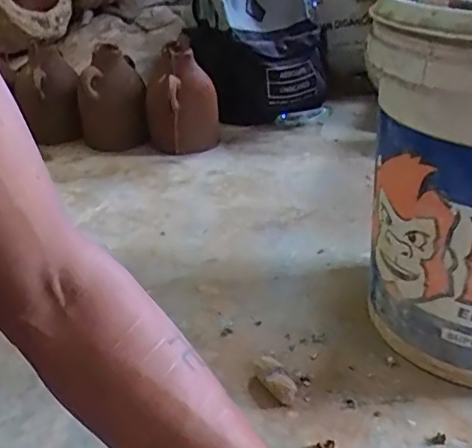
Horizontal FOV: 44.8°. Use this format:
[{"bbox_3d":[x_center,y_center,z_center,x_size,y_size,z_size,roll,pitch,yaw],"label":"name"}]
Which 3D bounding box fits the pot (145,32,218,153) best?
[{"bbox_3d":[-0.115,-0.258,1.193,0.151,0.192,0.152,-4,28,-5],"label":"pot"}]

